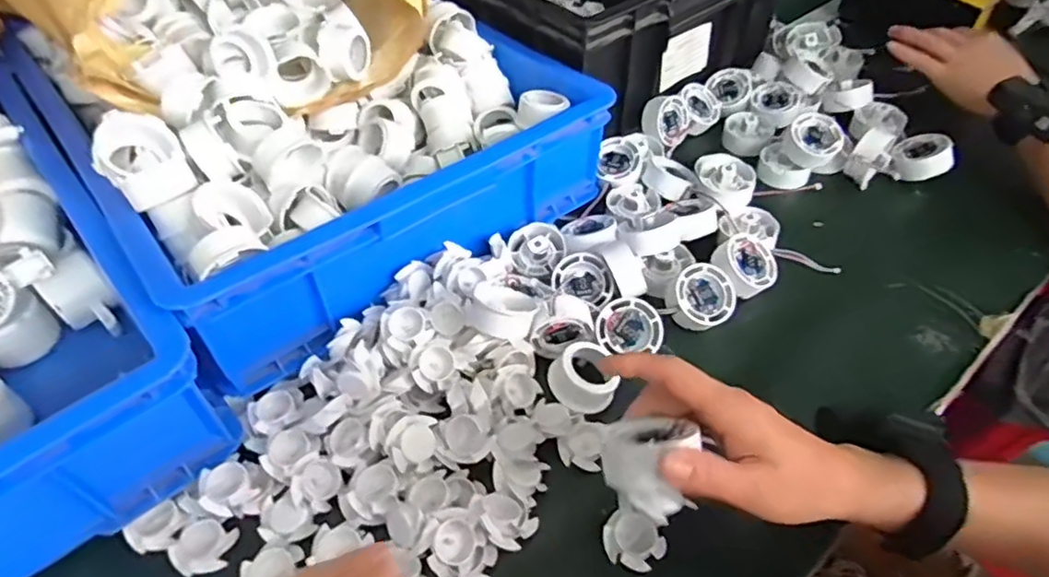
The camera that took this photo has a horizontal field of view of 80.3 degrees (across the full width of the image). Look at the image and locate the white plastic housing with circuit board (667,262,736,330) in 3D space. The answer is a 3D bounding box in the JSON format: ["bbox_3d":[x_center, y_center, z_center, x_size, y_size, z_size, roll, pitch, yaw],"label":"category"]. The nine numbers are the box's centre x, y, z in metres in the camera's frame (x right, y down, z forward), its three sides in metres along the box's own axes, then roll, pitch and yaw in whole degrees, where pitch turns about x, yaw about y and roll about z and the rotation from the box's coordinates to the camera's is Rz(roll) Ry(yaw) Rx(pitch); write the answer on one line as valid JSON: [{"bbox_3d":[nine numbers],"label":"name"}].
[{"bbox_3d":[0.153,0.008,0.542,0.056,0.026,0.056,2,76,-9],"label":"white plastic housing with circuit board"}]

